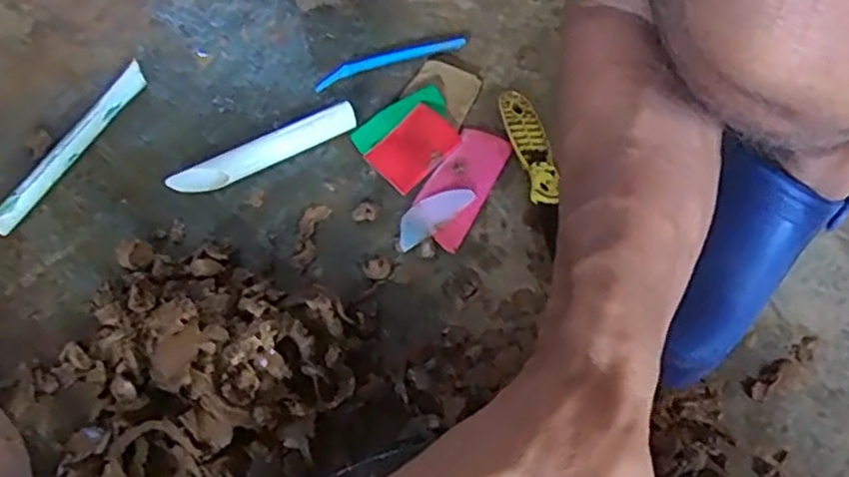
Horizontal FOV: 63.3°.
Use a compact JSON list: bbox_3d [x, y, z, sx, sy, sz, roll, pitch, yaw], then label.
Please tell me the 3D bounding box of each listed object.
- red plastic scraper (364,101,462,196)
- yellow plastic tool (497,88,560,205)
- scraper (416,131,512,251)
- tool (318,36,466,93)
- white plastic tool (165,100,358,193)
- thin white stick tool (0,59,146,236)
[{"bbox_3d":[-0.008,-0.075,0.556,0.046,0.005,0.078,44,64,3],"label":"red plastic scraper"},{"bbox_3d":[0.085,-0.075,0.555,0.031,0.017,0.112,-10,59,-8],"label":"yellow plastic tool"},{"bbox_3d":[0.028,-0.044,0.538,0.046,0.010,0.112,24,61,12],"label":"scraper"},{"bbox_3d":[-0.030,-0.158,0.606,0.140,0.009,0.021,-19,61,-13],"label":"tool"},{"bbox_3d":[-0.125,-0.069,0.544,0.150,0.024,0.018,-25,63,-16],"label":"white plastic tool"},{"bbox_3d":[-0.278,-0.076,0.546,0.017,0.022,0.177,21,60,11],"label":"thin white stick tool"}]

